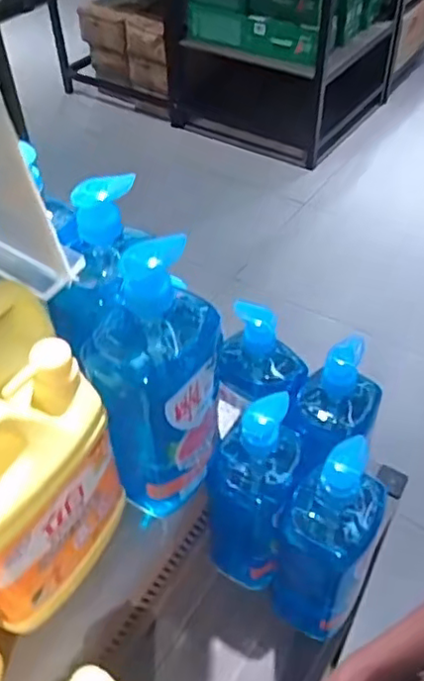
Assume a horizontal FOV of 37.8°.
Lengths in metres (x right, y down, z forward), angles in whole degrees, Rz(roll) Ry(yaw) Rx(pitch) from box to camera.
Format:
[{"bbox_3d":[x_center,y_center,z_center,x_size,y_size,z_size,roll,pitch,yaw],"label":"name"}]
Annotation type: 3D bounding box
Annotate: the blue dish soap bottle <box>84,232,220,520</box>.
[{"bbox_3d":[-0.040,0.041,0.512,0.112,0.257,0.072,-32,53,-26],"label":"blue dish soap bottle"}]

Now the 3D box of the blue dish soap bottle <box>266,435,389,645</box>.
[{"bbox_3d":[0.113,0.199,0.616,0.081,0.224,0.097,20,50,19],"label":"blue dish soap bottle"}]

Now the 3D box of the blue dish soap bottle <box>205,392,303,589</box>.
[{"bbox_3d":[0.043,0.162,0.664,0.081,0.245,0.092,14,48,14],"label":"blue dish soap bottle"}]

